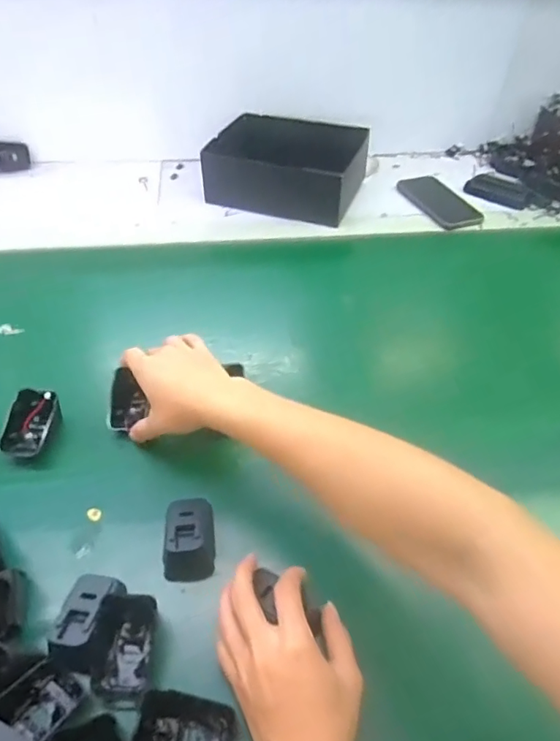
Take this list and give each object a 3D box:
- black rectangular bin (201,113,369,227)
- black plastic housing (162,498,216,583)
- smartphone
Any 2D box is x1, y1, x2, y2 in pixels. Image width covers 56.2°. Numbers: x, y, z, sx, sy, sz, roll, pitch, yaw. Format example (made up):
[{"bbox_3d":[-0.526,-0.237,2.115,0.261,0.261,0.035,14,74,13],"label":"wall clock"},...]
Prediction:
[{"bbox_3d":[0.017,-0.340,0.879,0.240,0.088,0.187,14,47,15],"label":"black rectangular bin"},{"bbox_3d":[-0.078,0.142,0.451,0.042,0.030,0.063,-6,45,-5],"label":"black plastic housing"},{"bbox_3d":[0.269,-0.282,0.879,0.081,0.013,0.171,-17,47,-15],"label":"smartphone"}]

